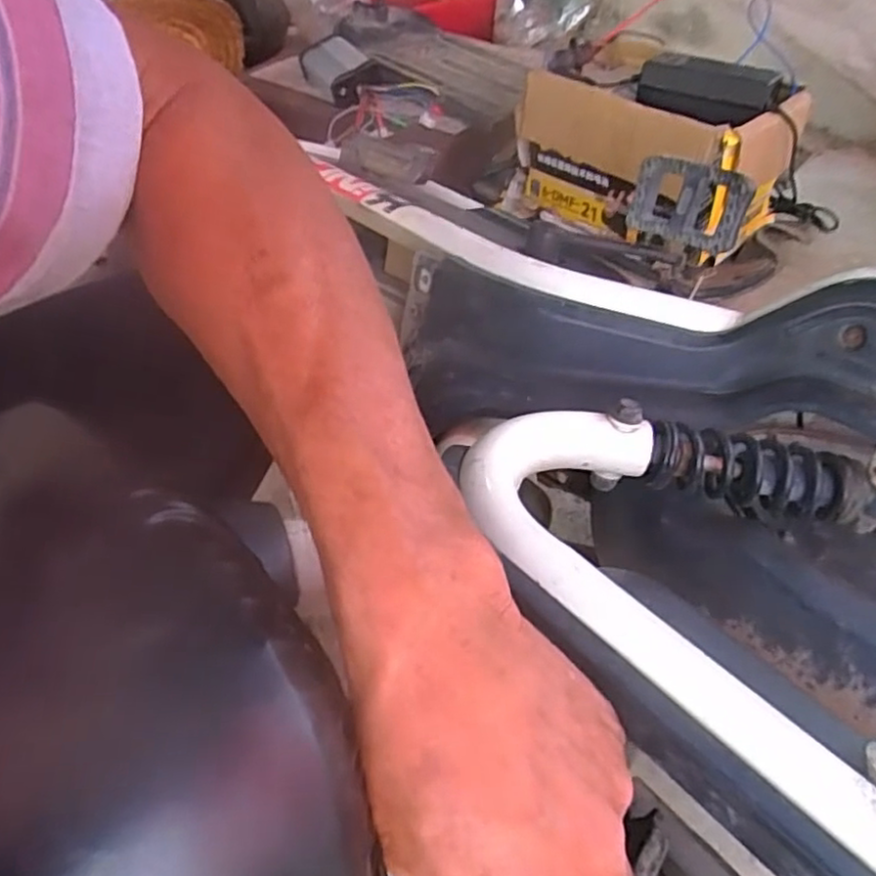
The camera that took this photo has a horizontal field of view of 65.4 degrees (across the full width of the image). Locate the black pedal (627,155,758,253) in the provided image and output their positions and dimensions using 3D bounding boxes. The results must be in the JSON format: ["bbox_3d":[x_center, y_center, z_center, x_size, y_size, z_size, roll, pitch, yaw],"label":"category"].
[{"bbox_3d":[0.189,-0.179,0.520,0.088,0.058,0.023,25,54,26],"label":"black pedal"}]

